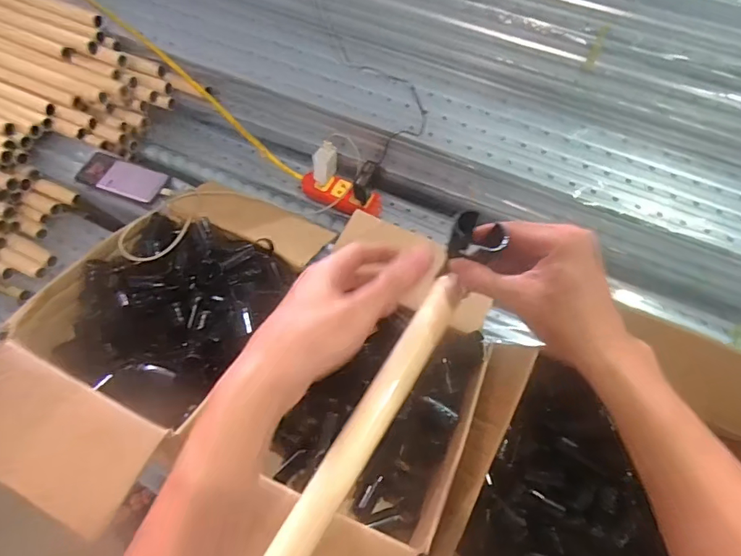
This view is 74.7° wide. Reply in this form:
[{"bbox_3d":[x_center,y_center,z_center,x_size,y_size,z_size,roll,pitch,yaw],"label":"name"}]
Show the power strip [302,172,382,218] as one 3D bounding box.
[{"bbox_3d":[-0.059,-0.166,0.950,0.169,0.051,0.061,23,64,9],"label":"power strip"}]

